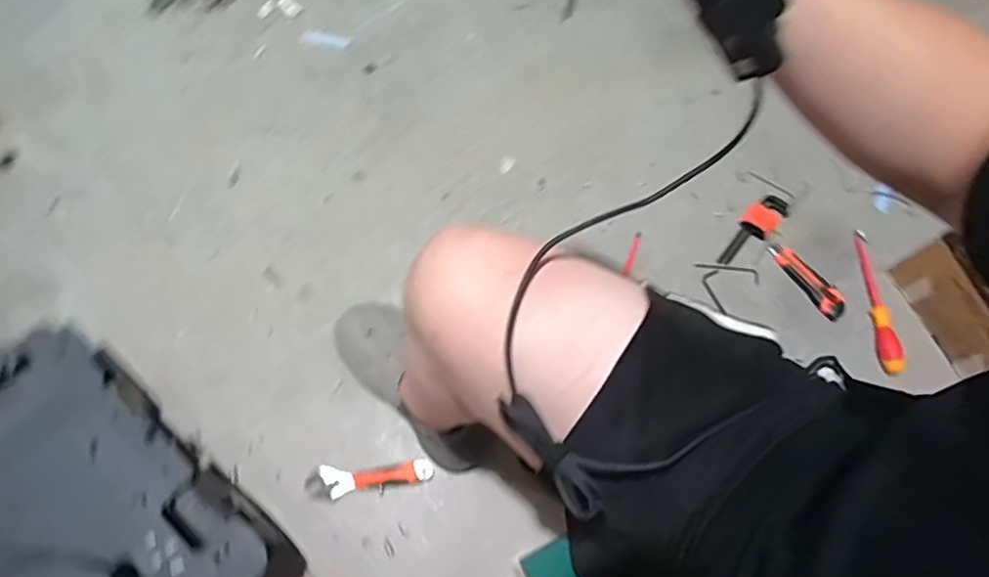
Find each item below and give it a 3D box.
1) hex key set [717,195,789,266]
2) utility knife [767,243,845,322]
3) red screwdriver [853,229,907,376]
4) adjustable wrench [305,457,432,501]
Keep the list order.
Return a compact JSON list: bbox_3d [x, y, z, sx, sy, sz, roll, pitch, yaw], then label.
[{"bbox_3d":[0.461,-0.107,1.087,0.167,0.023,0.057,-39,76,-14],"label":"hex key set"},{"bbox_3d":[0.541,-0.017,1.046,0.041,0.026,0.158,-31,75,-13],"label":"utility knife"},{"bbox_3d":[0.651,0.020,1.029,0.037,0.030,0.255,3,70,-1],"label":"red screwdriver"},{"bbox_3d":[-0.187,0.282,0.892,0.186,0.023,0.048,-3,70,-4],"label":"adjustable wrench"}]

